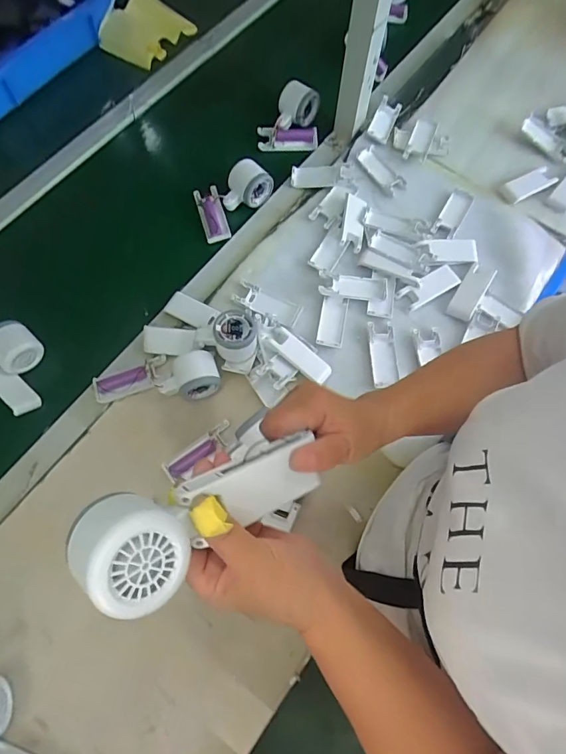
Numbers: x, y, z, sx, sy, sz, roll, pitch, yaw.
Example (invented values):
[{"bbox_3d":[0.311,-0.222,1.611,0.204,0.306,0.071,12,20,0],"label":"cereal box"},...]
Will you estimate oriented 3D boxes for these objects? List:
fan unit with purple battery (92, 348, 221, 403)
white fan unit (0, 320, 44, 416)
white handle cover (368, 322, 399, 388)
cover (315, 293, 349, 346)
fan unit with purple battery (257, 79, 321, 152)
[{"bbox_3d":[-0.176,-0.003,0.616,0.177,0.044,0.068,-1,70,-2],"label":"fan unit with purple battery"},{"bbox_3d":[-0.366,-0.014,0.608,0.094,0.065,0.087,42,74,13],"label":"white fan unit"},{"bbox_3d":[0.149,-0.034,0.651,0.035,0.010,0.100,-1,70,-1],"label":"white handle cover"},{"bbox_3d":[0.075,-0.085,0.665,0.038,0.014,0.080,11,70,3],"label":"cover"},{"bbox_3d":[0.010,-0.460,0.784,0.107,0.068,0.082,-3,70,-2],"label":"fan unit with purple battery"}]

